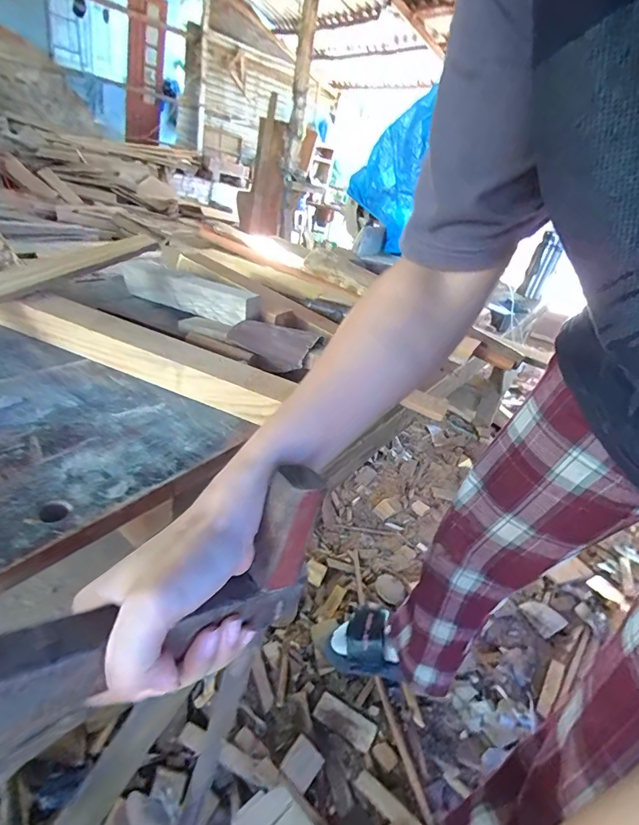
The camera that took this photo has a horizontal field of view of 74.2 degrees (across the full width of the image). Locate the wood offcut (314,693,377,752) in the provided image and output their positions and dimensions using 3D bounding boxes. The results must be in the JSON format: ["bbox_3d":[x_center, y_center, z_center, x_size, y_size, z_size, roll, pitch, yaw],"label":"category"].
[{"bbox_3d":[0.051,0.629,0.862,0.123,0.016,0.053,23,28,23],"label":"wood offcut"}]

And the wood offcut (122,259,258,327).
[{"bbox_3d":[-0.183,-0.165,0.571,0.212,0.052,0.028,23,28,21],"label":"wood offcut"}]

